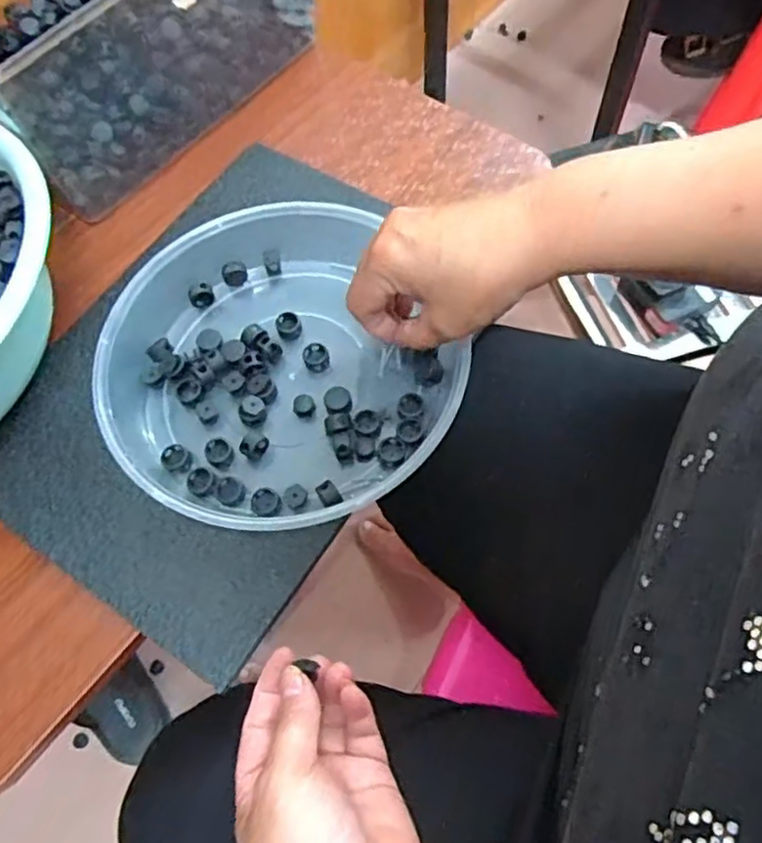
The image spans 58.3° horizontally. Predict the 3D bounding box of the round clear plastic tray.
[{"bbox_3d":[-0.073,-0.036,0.450,0.208,0.056,0.227,-1,66,3],"label":"round clear plastic tray"}]

